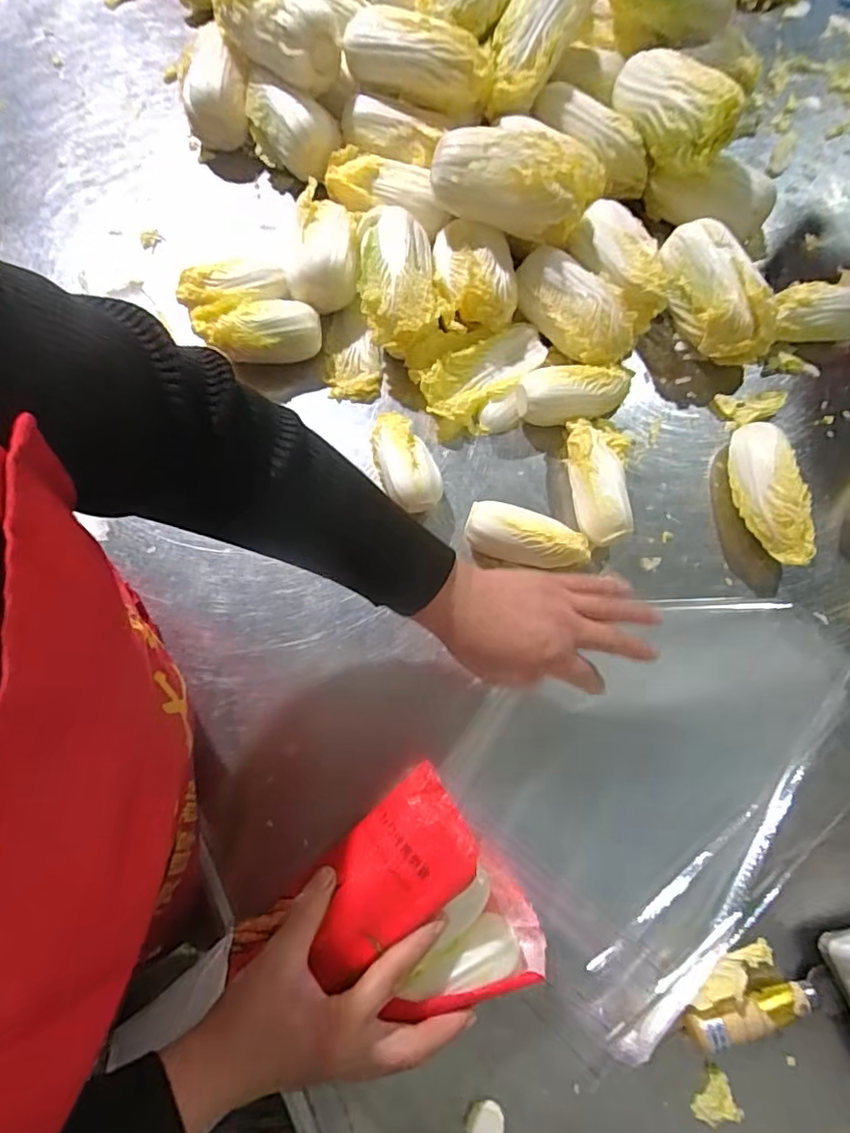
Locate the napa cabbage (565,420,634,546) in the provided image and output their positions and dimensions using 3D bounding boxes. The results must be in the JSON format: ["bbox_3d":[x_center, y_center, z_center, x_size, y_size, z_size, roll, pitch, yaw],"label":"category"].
[{"bbox_3d":[0.153,-0.078,0.512,0.058,0.048,0.126,7,72,1],"label":"napa cabbage"}]

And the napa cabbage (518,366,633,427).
[{"bbox_3d":[0.139,-0.160,0.538,0.111,0.045,0.050,-10,72,-4],"label":"napa cabbage"}]

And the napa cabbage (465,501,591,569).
[{"bbox_3d":[0.086,-0.021,0.497,0.103,0.047,0.048,23,73,7],"label":"napa cabbage"}]

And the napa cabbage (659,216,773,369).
[{"bbox_3d":[0.268,-0.255,0.558,0.079,0.071,0.143,-30,75,-10],"label":"napa cabbage"}]

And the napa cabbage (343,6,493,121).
[{"bbox_3d":[-0.008,-0.514,0.585,0.150,0.056,0.057,16,73,4],"label":"napa cabbage"}]

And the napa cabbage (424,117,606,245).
[{"bbox_3d":[0.079,-0.348,0.523,0.145,0.065,0.068,11,72,3],"label":"napa cabbage"}]

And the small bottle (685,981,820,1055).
[{"bbox_3d":[0.228,0.309,0.400,0.095,0.023,0.023,-14,73,-5],"label":"small bottle"}]

